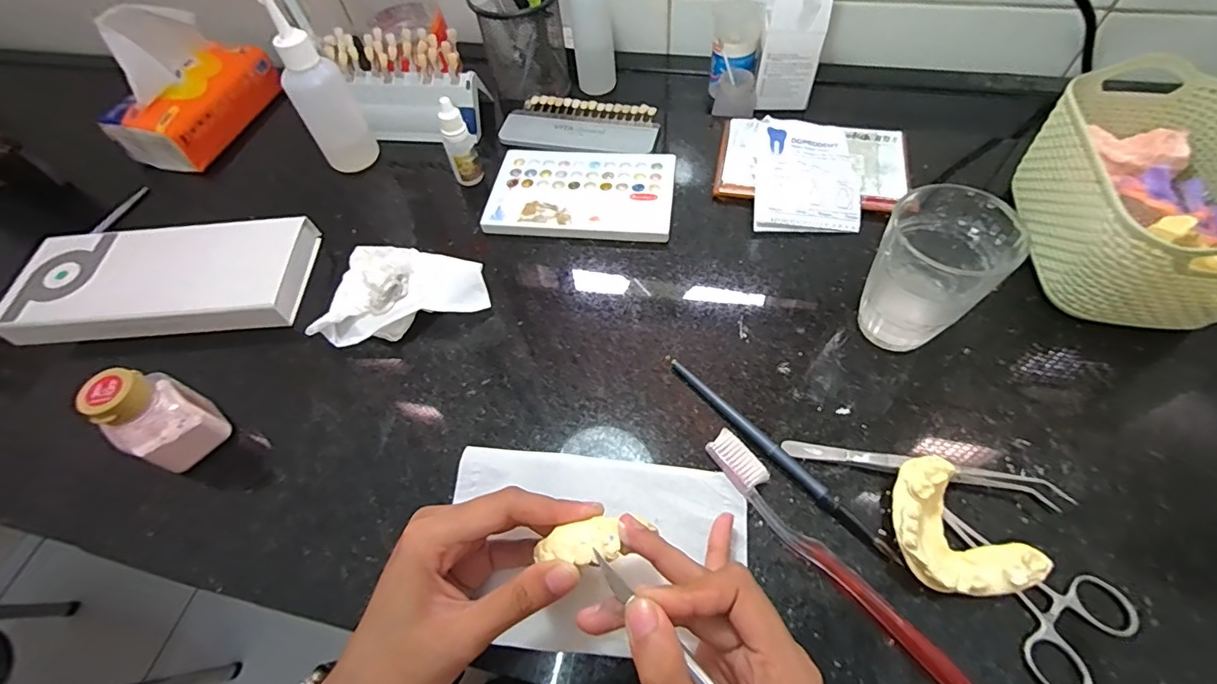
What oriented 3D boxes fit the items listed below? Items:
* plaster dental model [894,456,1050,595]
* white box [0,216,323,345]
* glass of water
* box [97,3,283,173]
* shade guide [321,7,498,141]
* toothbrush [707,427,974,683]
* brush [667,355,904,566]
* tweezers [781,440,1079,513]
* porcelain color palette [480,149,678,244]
[{"bbox_3d":[0.178,0.103,0.270,0.048,0.029,0.072,-34,62,-16],"label":"plaster dental model"},{"bbox_3d":[-0.353,-0.051,0.413,0.219,0.034,0.092,-4,58,2],"label":"white box"},{"bbox_3d":[0.197,-0.039,0.323,0.069,0.091,0.064,30,65,21],"label":"glass of water"},{"bbox_3d":[-0.506,-0.313,0.610,0.096,0.129,0.178,13,60,12],"label":"box"},{"bbox_3d":[-0.190,-0.239,0.485,0.137,0.074,0.066,0,58,4],"label":"shade guide"},{"bbox_3d":[0.122,0.122,0.274,0.020,0.011,0.187,-34,61,-16],"label":"toothbrush"},{"bbox_3d":[0.098,0.064,0.314,0.009,0.010,0.171,-36,62,-17],"label":"brush"},{"bbox_3d":[0.181,0.073,0.299,0.151,0.013,0.014,10,59,11],"label":"tweezers"},{"bbox_3d":[-0.022,-0.127,0.444,0.154,0.012,0.098,6,59,8],"label":"porcelain color palette"}]

